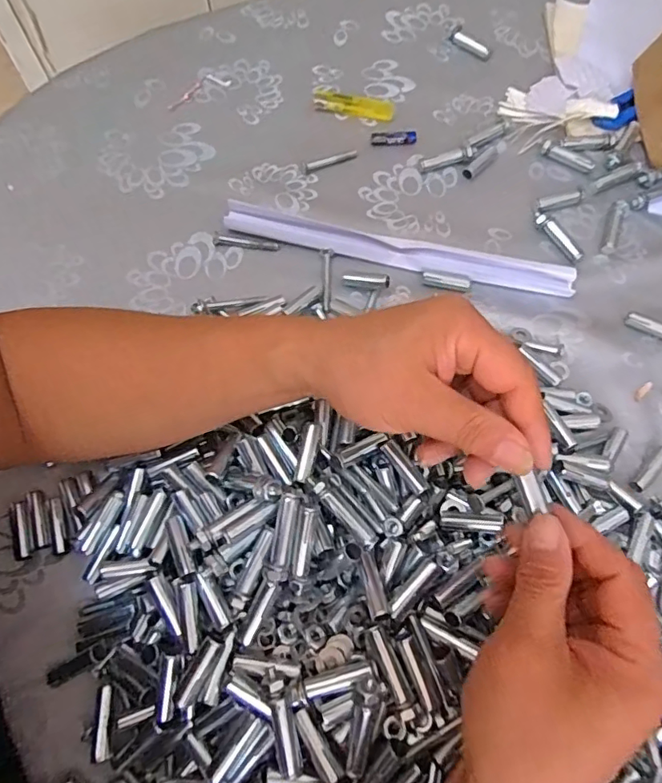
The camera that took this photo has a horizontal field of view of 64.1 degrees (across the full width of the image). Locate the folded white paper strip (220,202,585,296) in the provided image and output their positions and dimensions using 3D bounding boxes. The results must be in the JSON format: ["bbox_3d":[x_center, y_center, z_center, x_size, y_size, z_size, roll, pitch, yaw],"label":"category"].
[{"bbox_3d":[0.056,-0.121,0.445,0.291,0.014,0.025,12,69,4],"label":"folded white paper strip"}]

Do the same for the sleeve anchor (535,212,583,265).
[{"bbox_3d":[0.194,-0.133,0.451,0.012,0.007,0.054,-29,72,-11],"label":"sleeve anchor"}]

